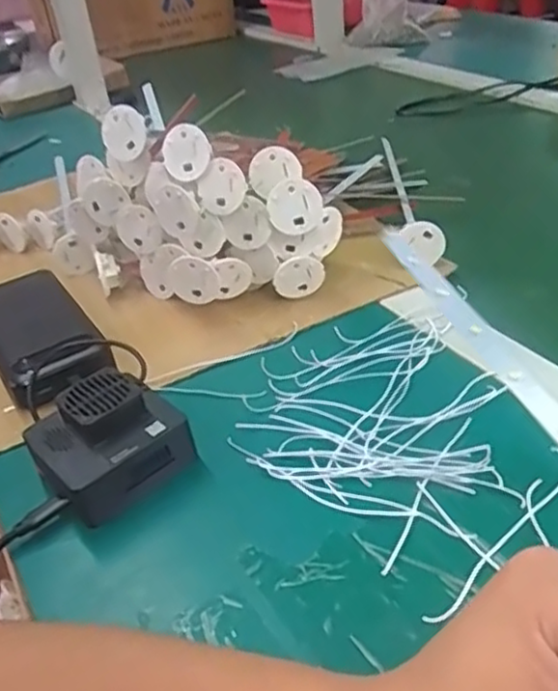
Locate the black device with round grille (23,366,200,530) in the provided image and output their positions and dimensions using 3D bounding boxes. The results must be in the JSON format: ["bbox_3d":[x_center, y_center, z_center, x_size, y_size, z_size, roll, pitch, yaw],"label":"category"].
[{"bbox_3d":[-0.098,0.055,0.409,0.076,0.046,0.068,-30,40,-29],"label":"black device with round grille"}]

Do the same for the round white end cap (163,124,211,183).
[{"bbox_3d":[-0.067,-0.136,0.505,0.035,0.036,0.014,-18,10,27],"label":"round white end cap"}]

